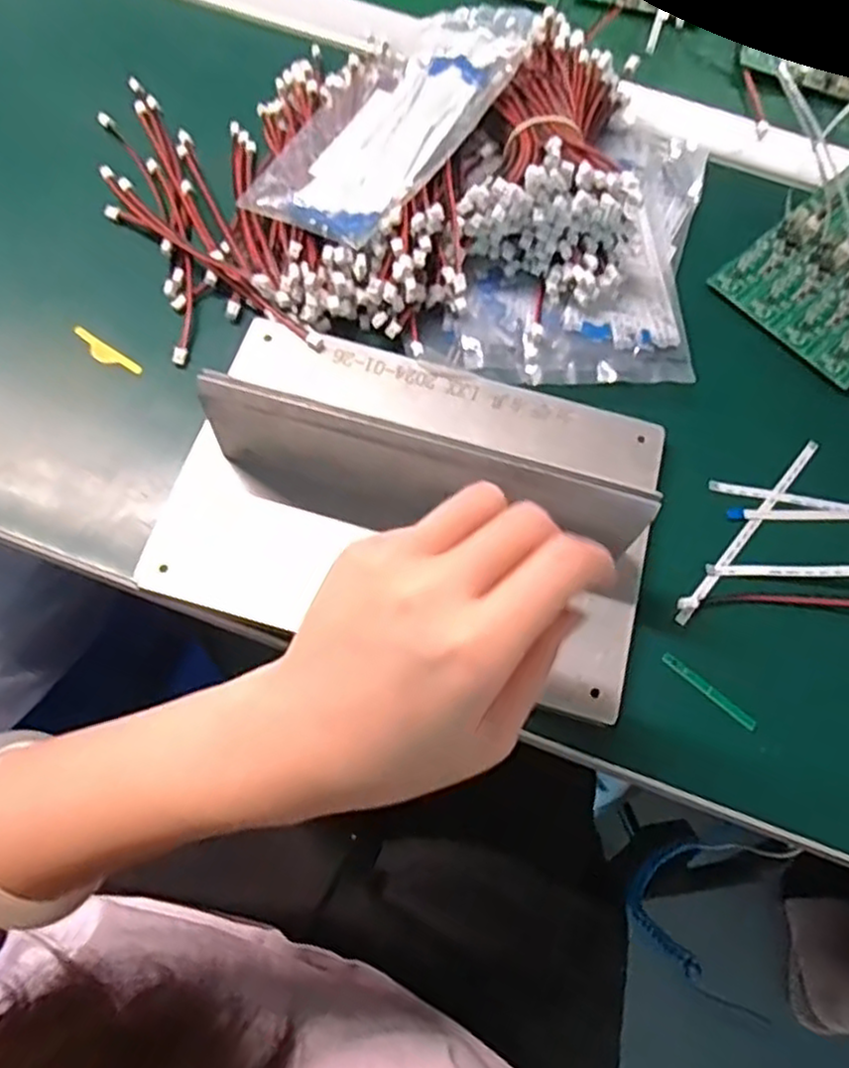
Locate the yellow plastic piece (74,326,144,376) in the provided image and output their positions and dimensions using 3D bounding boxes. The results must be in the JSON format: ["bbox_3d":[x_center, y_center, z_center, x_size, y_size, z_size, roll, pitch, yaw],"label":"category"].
[{"bbox_3d":[-0.151,-0.085,0.337,0.037,0.006,0.009,31,71,9],"label":"yellow plastic piece"}]

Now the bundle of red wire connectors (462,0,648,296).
[{"bbox_3d":[0.071,-0.191,0.357,0.082,0.056,0.149,14,70,2],"label":"bundle of red wire connectors"}]

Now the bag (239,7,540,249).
[{"bbox_3d":[-0.012,-0.213,0.361,0.081,0.014,0.163,36,78,24],"label":"bag"}]

